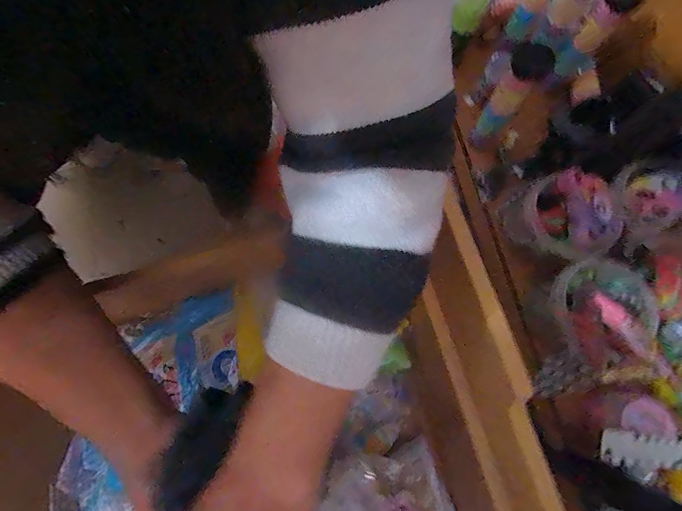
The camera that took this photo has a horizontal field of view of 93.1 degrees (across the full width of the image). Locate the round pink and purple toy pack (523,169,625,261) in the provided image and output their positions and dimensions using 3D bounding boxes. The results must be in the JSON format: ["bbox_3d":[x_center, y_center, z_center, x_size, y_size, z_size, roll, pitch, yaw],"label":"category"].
[{"bbox_3d":[0.325,-0.062,0.447,0.114,0.051,0.120,-32,78,-9],"label":"round pink and purple toy pack"}]

